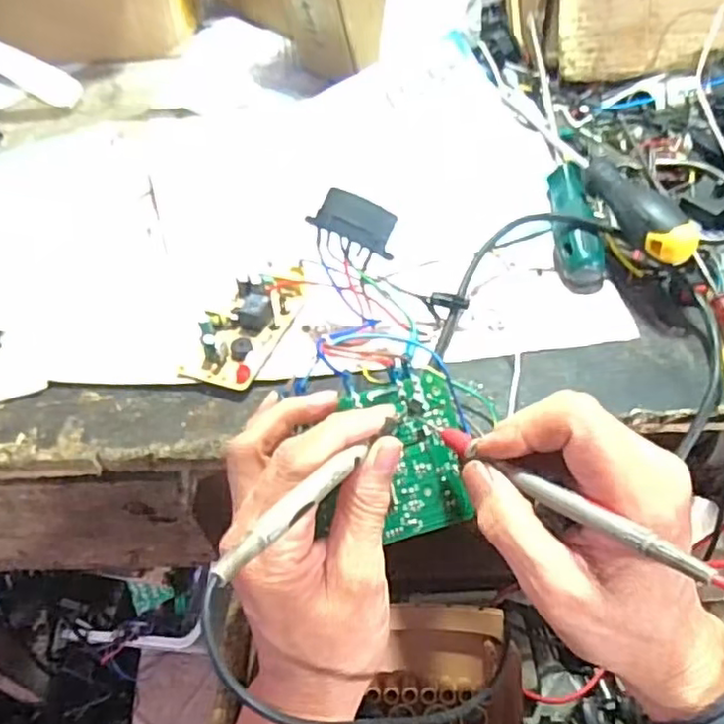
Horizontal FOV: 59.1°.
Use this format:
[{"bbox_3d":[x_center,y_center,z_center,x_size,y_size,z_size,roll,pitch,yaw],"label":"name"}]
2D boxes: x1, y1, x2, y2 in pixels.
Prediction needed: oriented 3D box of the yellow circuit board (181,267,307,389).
[{"bbox_3d":[-0.072,-0.026,0.404,0.044,0.023,0.099,15,51,16],"label":"yellow circuit board"}]

